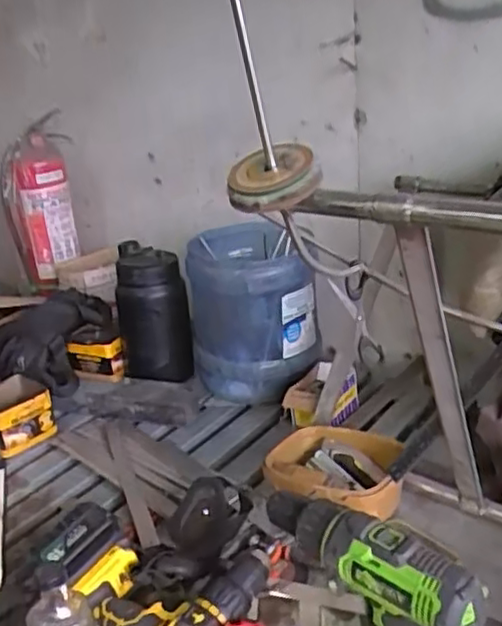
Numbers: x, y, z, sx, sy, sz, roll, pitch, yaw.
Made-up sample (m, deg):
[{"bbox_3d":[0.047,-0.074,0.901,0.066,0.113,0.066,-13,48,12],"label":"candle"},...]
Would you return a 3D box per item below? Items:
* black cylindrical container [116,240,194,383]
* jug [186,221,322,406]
[{"bbox_3d":[-0.198,0.017,1.336,0.130,0.293,0.121,-4,22,2],"label":"black cylindrical container"},{"bbox_3d":[0.003,0.000,1.280,0.230,0.278,0.225,-6,22,-4],"label":"jug"}]

